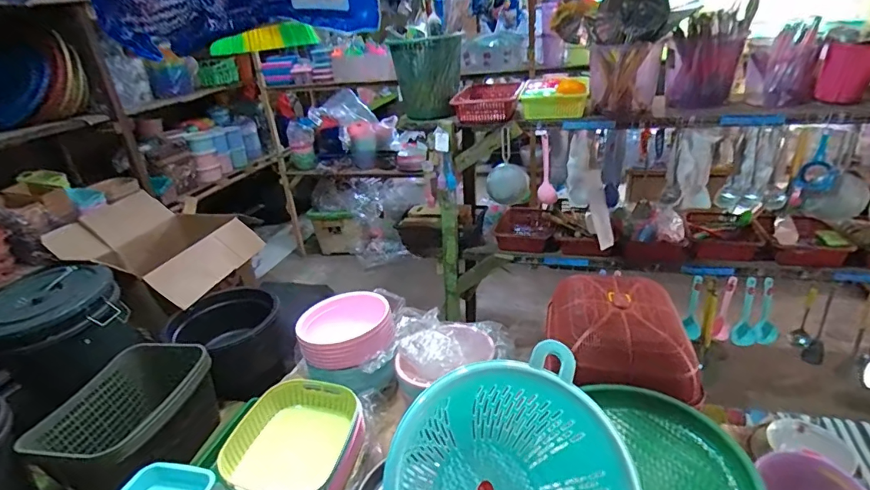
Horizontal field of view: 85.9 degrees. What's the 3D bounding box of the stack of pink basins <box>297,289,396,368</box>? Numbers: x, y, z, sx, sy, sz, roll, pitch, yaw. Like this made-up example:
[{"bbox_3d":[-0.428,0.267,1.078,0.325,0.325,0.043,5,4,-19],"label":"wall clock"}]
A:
[{"bbox_3d":[-0.288,0.261,1.484,0.289,0.096,0.284,-13,27,-12],"label":"stack of pink basins"}]

